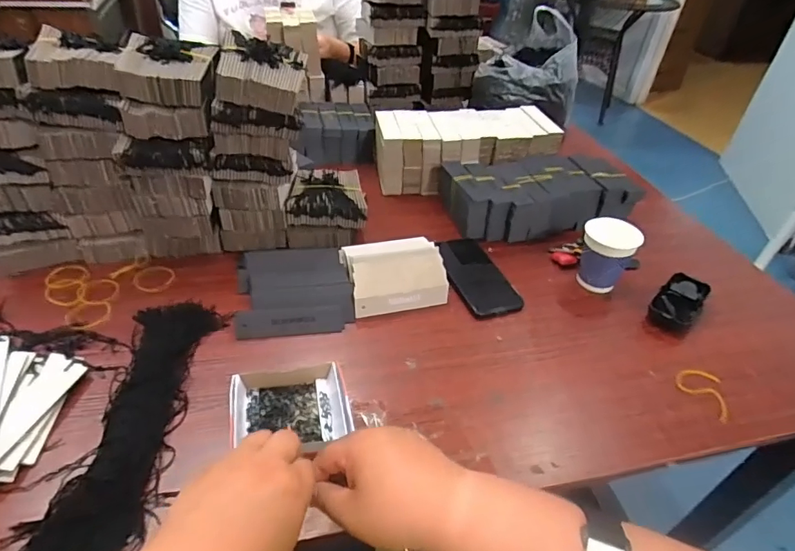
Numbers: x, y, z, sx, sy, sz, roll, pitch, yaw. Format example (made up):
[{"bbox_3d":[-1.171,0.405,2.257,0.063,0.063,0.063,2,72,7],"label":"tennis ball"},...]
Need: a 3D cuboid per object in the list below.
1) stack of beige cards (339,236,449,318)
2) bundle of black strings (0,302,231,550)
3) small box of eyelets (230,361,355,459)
[{"bbox_3d":[-0.003,-0.007,0.668,0.132,0.029,0.124,-5,41,-13],"label":"stack of beige cards"},{"bbox_3d":[-0.270,0.126,0.497,0.106,0.040,0.310,3,41,-3],"label":"bundle of black strings"},{"bbox_3d":[-0.111,0.138,0.503,0.114,0.040,0.096,-4,42,-12],"label":"small box of eyelets"}]

